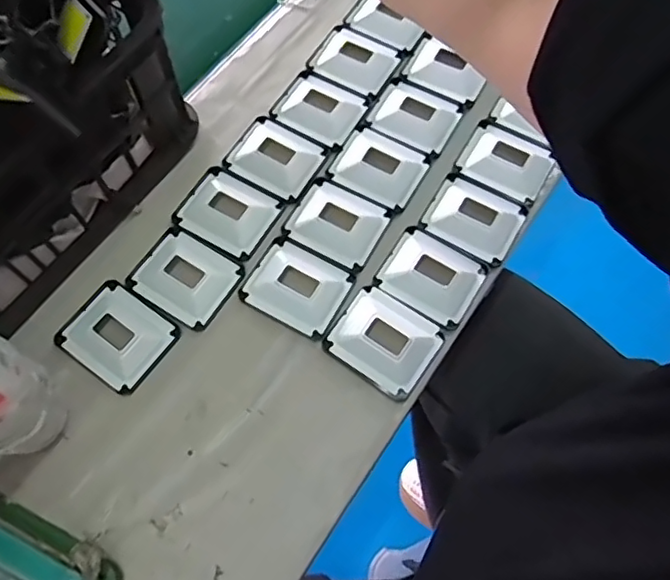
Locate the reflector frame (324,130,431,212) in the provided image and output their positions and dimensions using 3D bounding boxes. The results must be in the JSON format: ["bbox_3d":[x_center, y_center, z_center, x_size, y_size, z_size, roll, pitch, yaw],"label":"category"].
[{"bbox_3d":[0.040,-0.115,0.530,0.079,0.015,0.068,29,69,11],"label":"reflector frame"}]

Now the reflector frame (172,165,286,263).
[{"bbox_3d":[-0.094,-0.071,0.513,0.081,0.011,0.069,30,69,11],"label":"reflector frame"}]

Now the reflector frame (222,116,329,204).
[{"bbox_3d":[-0.054,-0.123,0.535,0.080,0.012,0.068,31,70,11],"label":"reflector frame"}]

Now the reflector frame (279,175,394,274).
[{"bbox_3d":[0.002,-0.060,0.509,0.078,0.015,0.067,29,69,10],"label":"reflector frame"}]

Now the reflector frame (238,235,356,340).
[{"bbox_3d":[-0.031,-0.005,0.484,0.079,0.013,0.067,29,69,10],"label":"reflector frame"}]

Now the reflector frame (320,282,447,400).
[{"bbox_3d":[0.040,0.038,0.464,0.080,0.015,0.068,34,70,12],"label":"reflector frame"}]

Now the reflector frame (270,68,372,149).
[{"bbox_3d":[-0.013,-0.177,0.556,0.079,0.013,0.066,30,70,11],"label":"reflector frame"}]

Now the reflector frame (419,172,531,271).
[{"bbox_3d":[0.123,-0.067,0.513,0.077,0.014,0.068,30,70,11],"label":"reflector frame"}]

